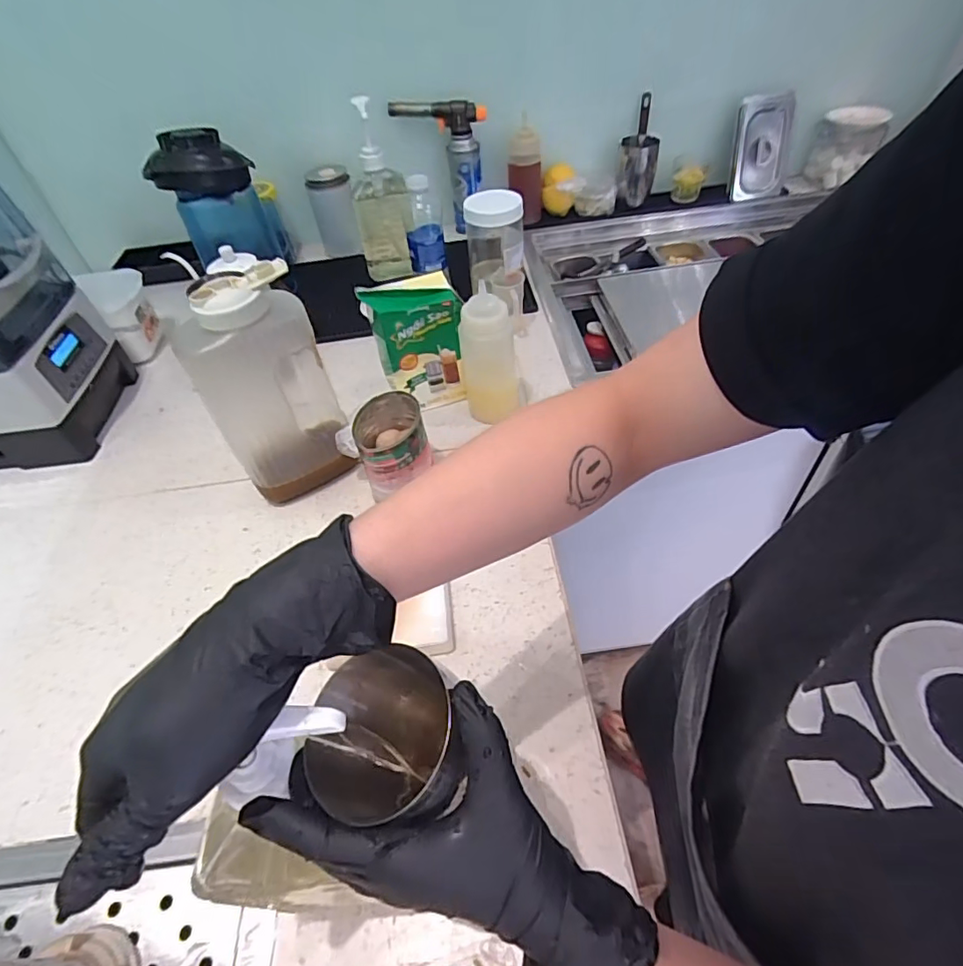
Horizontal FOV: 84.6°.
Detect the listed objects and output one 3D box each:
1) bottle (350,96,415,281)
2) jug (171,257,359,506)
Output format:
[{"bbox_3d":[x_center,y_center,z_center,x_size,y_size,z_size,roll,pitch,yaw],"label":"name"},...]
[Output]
[{"bbox_3d":[-0.178,-0.497,0.926,0.100,0.267,0.086,-14,49,-7],"label":"bottle"},{"bbox_3d":[-0.234,-0.101,0.603,0.127,0.258,0.094,-17,50,-9],"label":"jug"}]

